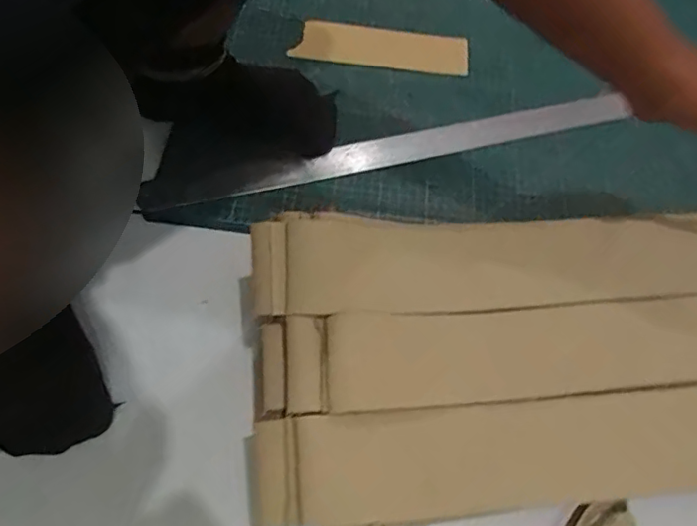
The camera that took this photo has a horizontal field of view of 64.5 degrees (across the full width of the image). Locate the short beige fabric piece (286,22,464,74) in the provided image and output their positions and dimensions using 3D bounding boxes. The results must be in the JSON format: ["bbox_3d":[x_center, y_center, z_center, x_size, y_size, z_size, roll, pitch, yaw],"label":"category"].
[{"bbox_3d":[0.042,-0.275,0.709,0.215,0.011,0.068,4,68,-1],"label":"short beige fabric piece"}]

